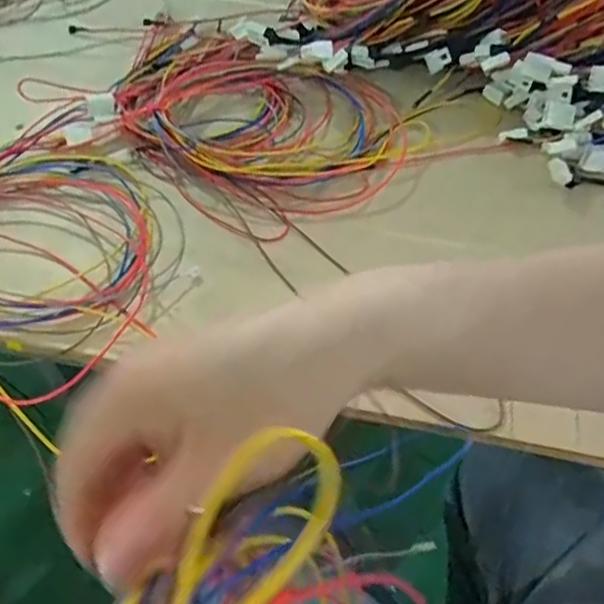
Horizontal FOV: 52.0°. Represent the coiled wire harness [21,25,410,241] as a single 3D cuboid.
[{"bbox_3d":[-0.065,-0.185,0.598,0.314,0.034,0.222,27,58,17],"label":"coiled wire harness"}]

